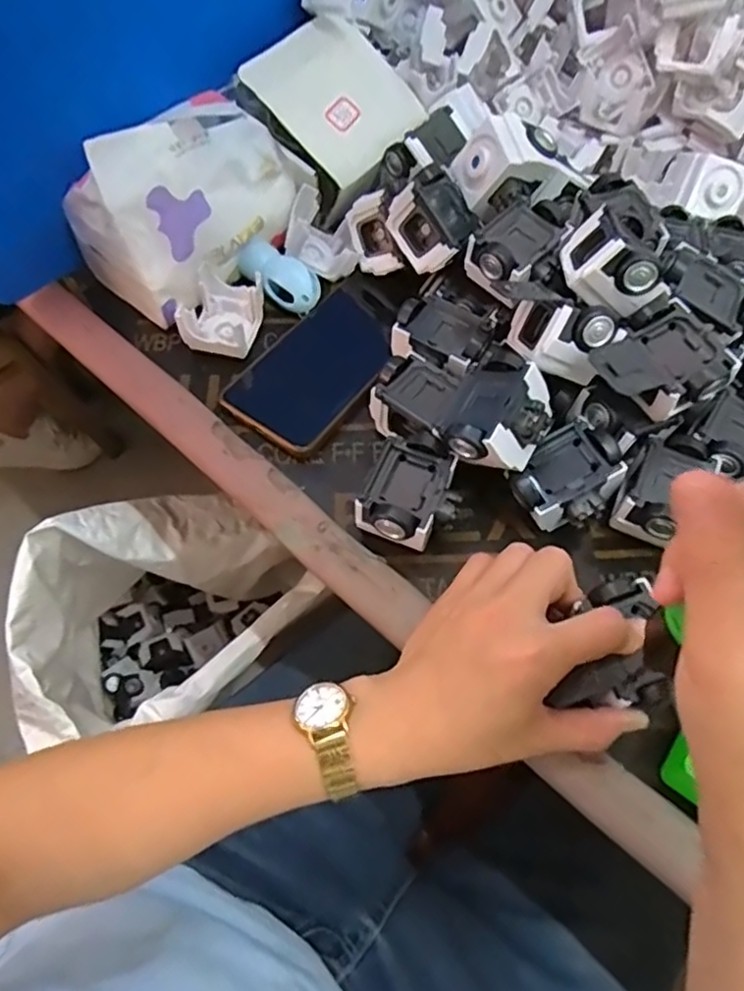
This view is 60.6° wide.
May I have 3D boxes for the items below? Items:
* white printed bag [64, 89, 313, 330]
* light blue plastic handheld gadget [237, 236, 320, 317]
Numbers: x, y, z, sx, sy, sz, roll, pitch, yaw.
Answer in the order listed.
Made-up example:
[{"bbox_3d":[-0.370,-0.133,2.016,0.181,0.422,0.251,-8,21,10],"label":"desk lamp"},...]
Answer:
[{"bbox_3d":[-0.126,-0.213,0.444,0.085,0.091,0.153,36,65,18],"label":"white printed bag"},{"bbox_3d":[-0.068,-0.160,0.467,0.034,0.025,0.063,-37,67,-21],"label":"light blue plastic handheld gadget"}]

